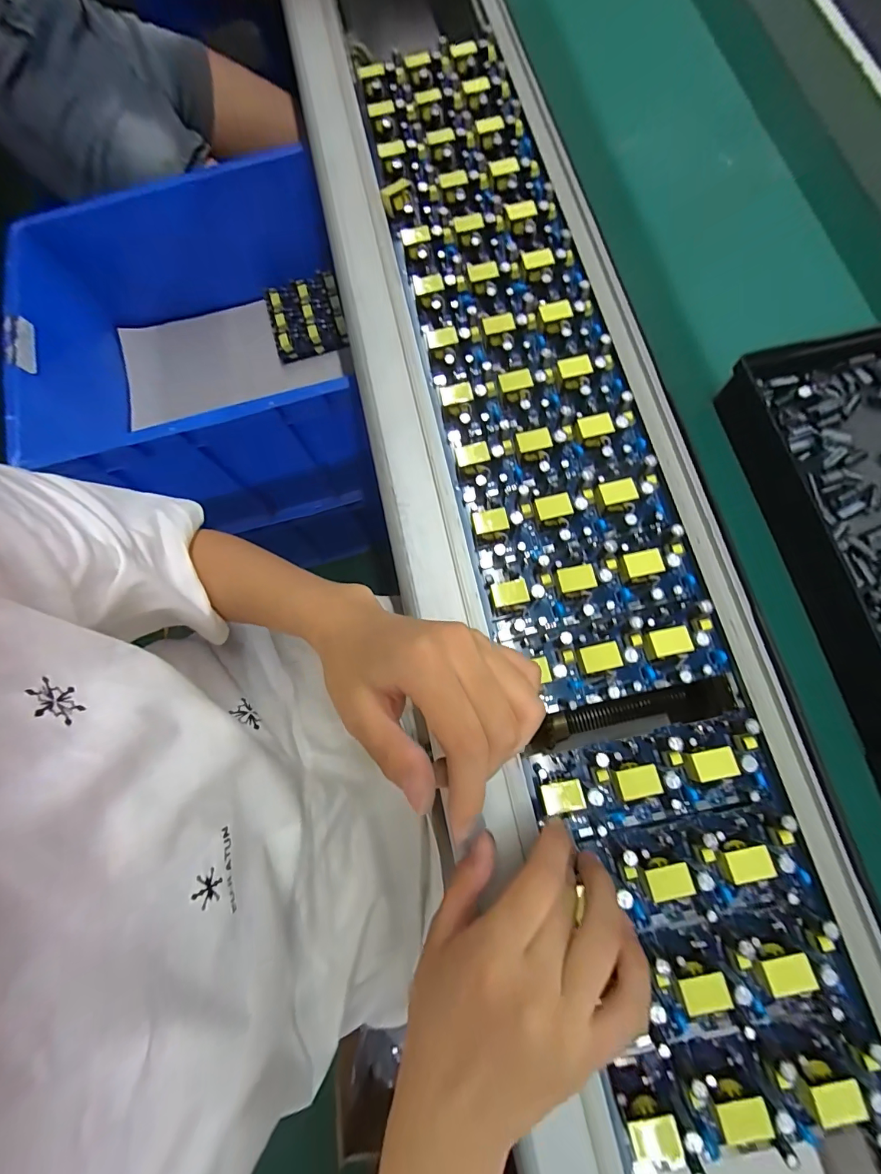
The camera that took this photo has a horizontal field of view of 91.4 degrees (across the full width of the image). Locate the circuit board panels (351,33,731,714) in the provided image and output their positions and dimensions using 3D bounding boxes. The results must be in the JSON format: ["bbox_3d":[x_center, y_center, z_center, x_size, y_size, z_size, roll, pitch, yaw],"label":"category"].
[{"bbox_3d":[0.049,-0.200,0.320,0.131,0.025,0.556,-13,77,-1],"label":"circuit board panels"}]

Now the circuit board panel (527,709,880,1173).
[{"bbox_3d":[0.136,0.174,0.223,0.130,0.025,0.185,-14,78,-1],"label":"circuit board panel"}]

